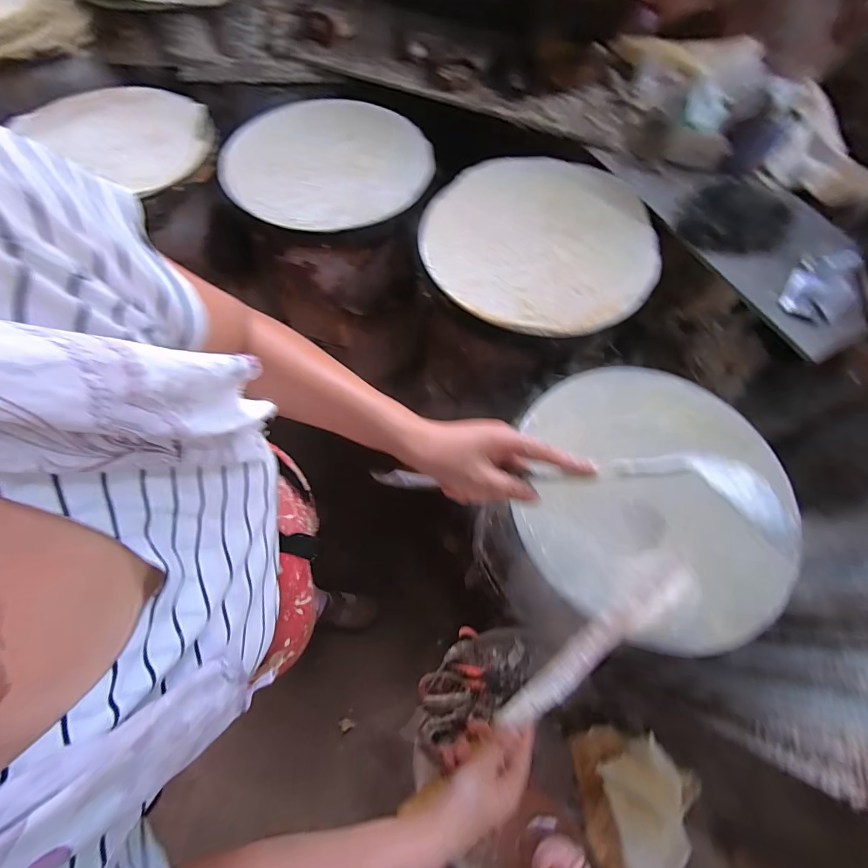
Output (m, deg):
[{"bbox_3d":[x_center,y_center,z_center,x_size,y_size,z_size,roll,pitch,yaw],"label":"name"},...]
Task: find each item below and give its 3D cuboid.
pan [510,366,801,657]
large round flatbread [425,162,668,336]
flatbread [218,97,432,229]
[{"bbox_3d":[0.270,0.065,0.510,0.301,0.060,0.349,12,66,4],"label":"pan"},{"bbox_3d":[0.167,-0.314,0.652,0.356,0.020,0.360,0,66,-1],"label":"large round flatbread"},{"bbox_3d":[-0.190,-0.501,0.742,0.359,0.017,0.358,0,66,-1],"label":"flatbread"}]

